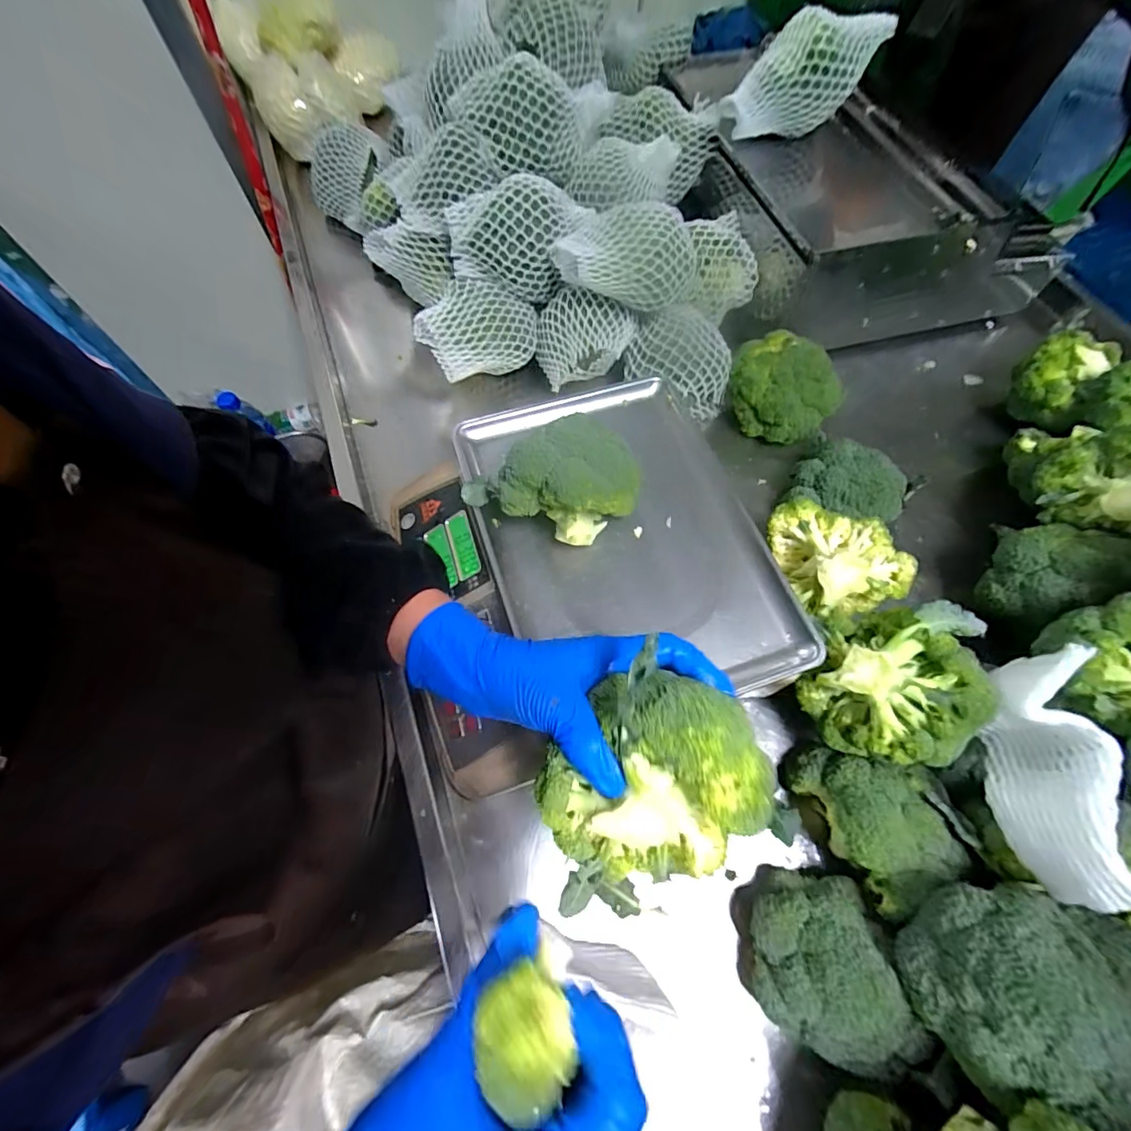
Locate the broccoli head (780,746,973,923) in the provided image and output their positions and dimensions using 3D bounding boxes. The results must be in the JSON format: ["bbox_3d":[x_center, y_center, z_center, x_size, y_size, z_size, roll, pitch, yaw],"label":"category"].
[{"bbox_3d":[0.259,0.202,0.408,0.095,0.084,0.119,-22,67,-10],"label":"broccoli head"}]

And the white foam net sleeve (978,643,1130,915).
[{"bbox_3d":[0.344,0.142,0.349,0.049,0.079,0.170,18,66,8],"label":"white foam net sleeve"}]

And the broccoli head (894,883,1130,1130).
[{"bbox_3d":[0.289,0.260,0.296,0.119,0.090,0.107,7,65,3],"label":"broccoli head"}]

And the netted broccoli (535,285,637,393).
[{"bbox_3d":[0.021,-0.275,0.600,0.118,0.080,0.090,8,65,3],"label":"netted broccoli"}]

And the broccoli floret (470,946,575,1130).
[{"bbox_3d":[-0.015,0.177,0.184,0.034,0.029,0.042,-17,66,-8],"label":"broccoli floret"}]

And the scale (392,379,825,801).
[{"bbox_3d":[0.006,-0.002,0.478,0.336,0.093,0.338,-18,66,-8],"label":"scale"}]

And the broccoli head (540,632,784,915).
[{"bbox_3d":[0.043,0.115,0.256,0.115,0.095,0.107,0,65,0],"label":"broccoli head"}]

